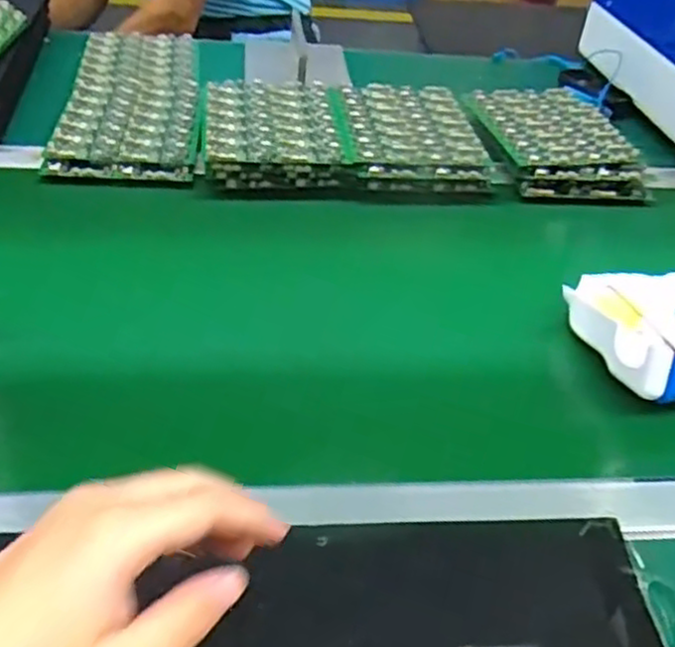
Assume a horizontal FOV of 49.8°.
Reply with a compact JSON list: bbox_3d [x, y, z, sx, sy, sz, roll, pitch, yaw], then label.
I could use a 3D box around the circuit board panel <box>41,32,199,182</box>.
[{"bbox_3d":[-0.244,-0.278,0.884,0.149,0.032,0.386,-1,42,-7],"label":"circuit board panel"}]

